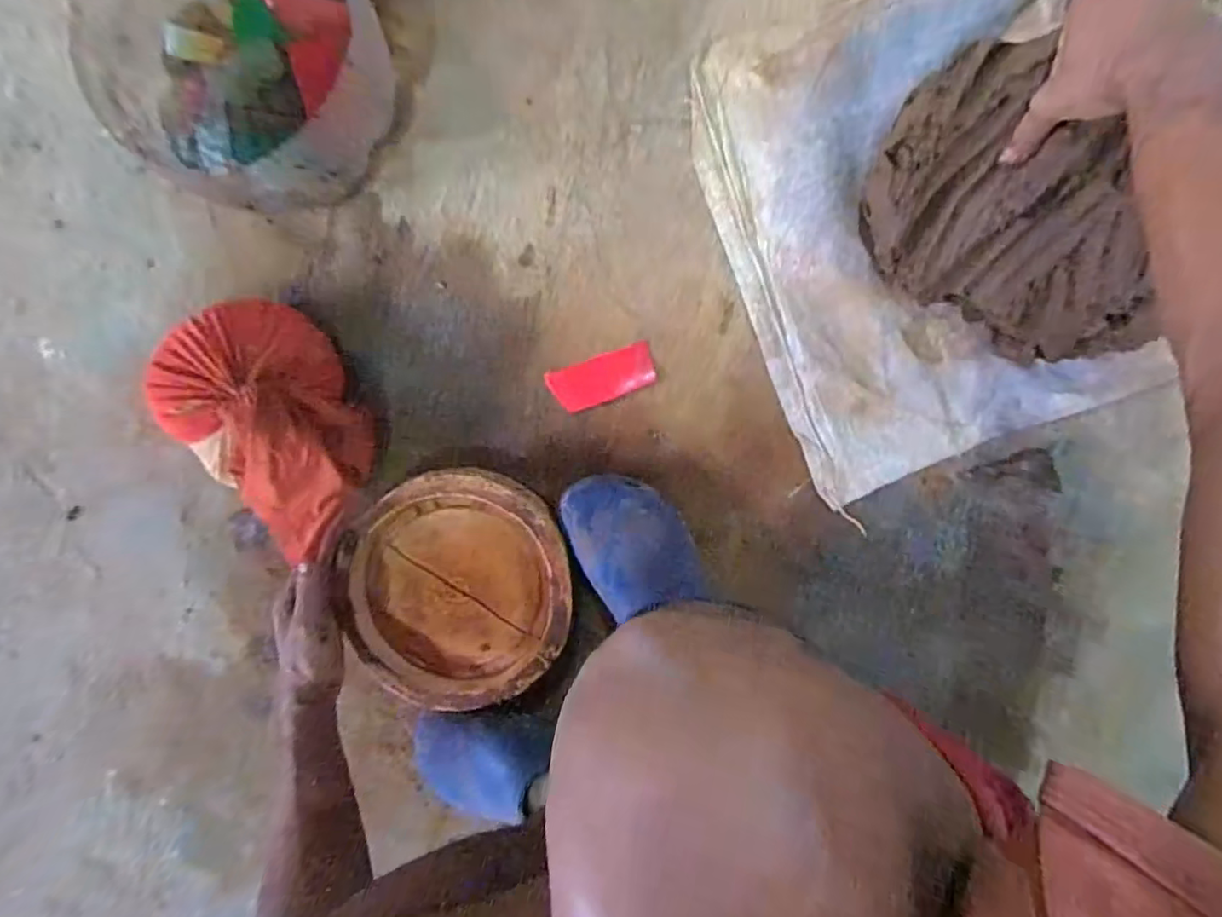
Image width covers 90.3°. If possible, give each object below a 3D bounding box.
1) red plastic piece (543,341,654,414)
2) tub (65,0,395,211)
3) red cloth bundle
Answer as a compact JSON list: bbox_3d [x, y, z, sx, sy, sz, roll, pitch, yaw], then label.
[{"bbox_3d":[-0.009,-0.082,0.628,0.109,0.005,0.047,-18,94,5],"label":"red plastic piece"},{"bbox_3d":[-0.321,-0.365,0.558,0.236,0.122,0.248,0,95,3],"label":"tub"},{"bbox_3d":[-0.324,-0.030,0.581,0.153,0.074,0.230,-31,93,5],"label":"red cloth bundle"}]

